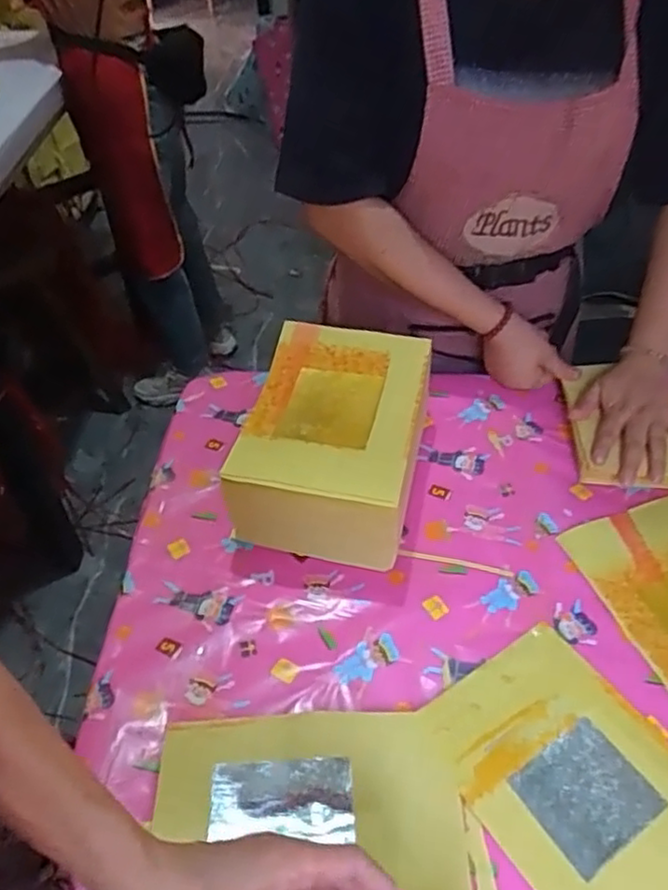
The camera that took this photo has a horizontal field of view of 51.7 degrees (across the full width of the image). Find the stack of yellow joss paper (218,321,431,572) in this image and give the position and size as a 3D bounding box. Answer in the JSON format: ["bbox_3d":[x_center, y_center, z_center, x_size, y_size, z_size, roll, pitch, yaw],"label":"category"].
[{"bbox_3d":[0.002,-0.005,0.706,0.161,0.122,0.213,10,48,11],"label":"stack of yellow joss paper"}]

